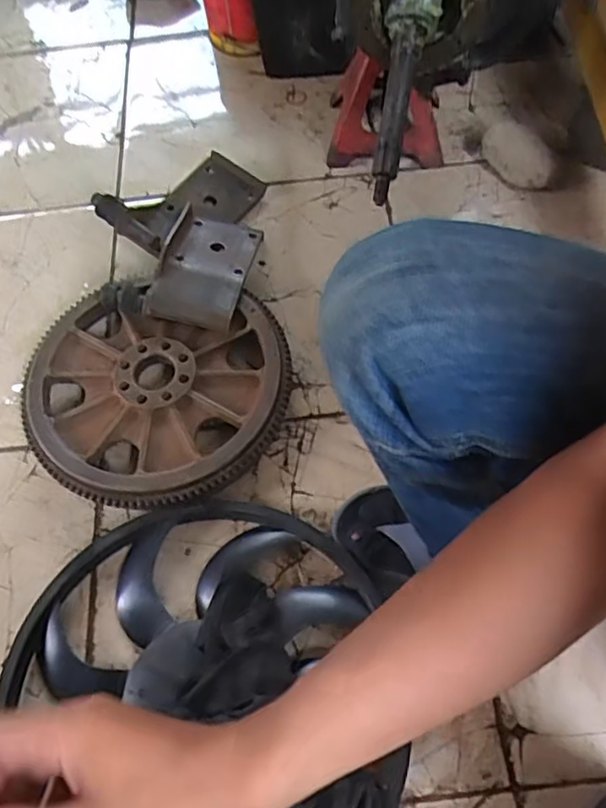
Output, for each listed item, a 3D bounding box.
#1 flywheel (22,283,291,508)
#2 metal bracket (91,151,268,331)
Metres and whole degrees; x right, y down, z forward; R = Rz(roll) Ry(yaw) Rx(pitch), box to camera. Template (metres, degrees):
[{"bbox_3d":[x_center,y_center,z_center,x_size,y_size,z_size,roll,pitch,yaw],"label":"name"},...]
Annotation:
[{"bbox_3d":[-0.176,-0.013,0.765,0.310,0.057,0.281,6,63,6],"label":"flywheel"},{"bbox_3d":[-0.170,-0.225,0.858,0.217,0.062,0.308,-1,63,2],"label":"metal bracket"}]

